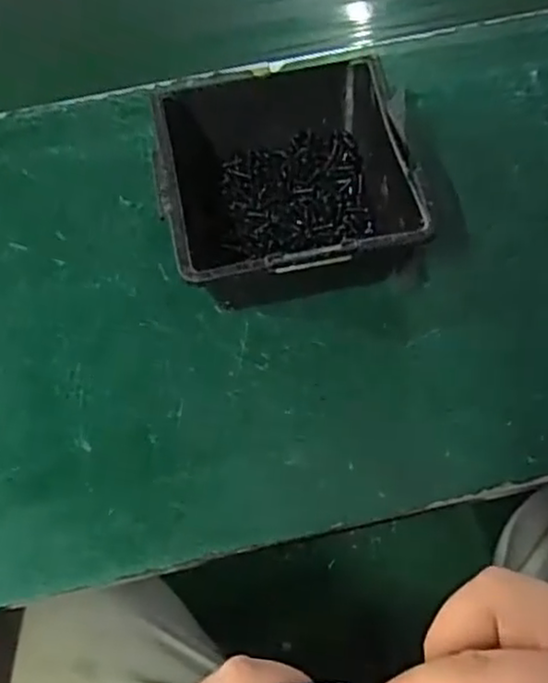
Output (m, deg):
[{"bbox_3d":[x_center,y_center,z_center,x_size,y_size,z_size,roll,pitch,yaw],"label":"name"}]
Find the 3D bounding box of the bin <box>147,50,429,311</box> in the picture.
[{"bbox_3d":[0.005,-0.081,0.364,0.120,0.065,0.134,-9,66,-3],"label":"bin"}]

